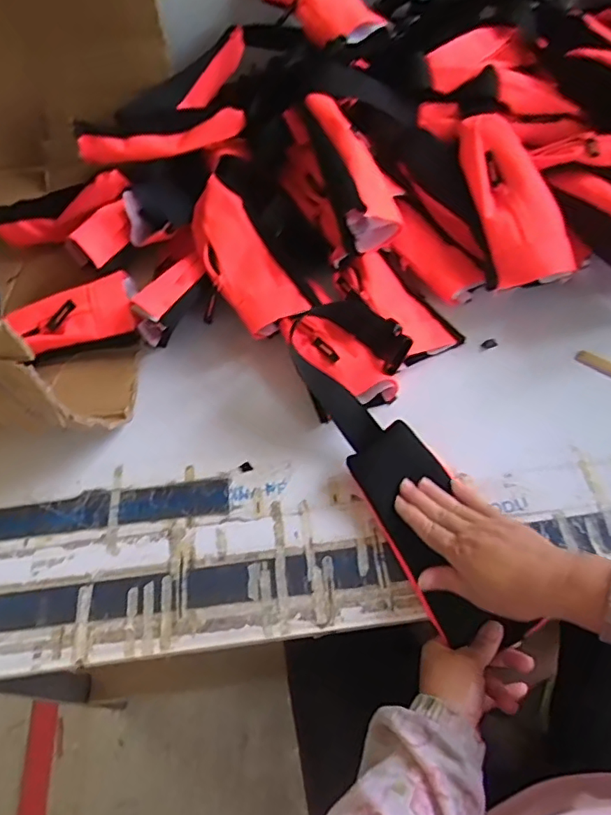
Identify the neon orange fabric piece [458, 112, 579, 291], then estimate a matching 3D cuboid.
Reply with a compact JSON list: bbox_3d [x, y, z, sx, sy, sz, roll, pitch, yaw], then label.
[{"bbox_3d":[0.243,-0.251,0.637,0.087,0.032,0.216,-12,74,-4],"label":"neon orange fabric piece"}]

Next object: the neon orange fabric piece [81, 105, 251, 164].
[{"bbox_3d":[-0.186,-0.350,0.700,0.216,0.047,0.024,-8,58,2],"label":"neon orange fabric piece"}]

